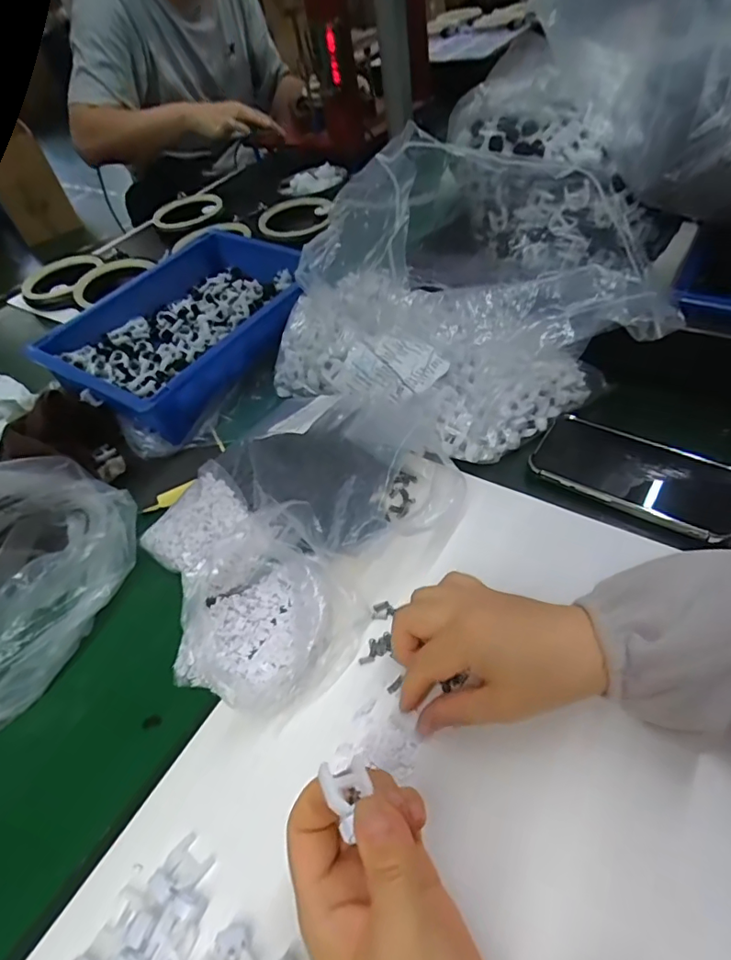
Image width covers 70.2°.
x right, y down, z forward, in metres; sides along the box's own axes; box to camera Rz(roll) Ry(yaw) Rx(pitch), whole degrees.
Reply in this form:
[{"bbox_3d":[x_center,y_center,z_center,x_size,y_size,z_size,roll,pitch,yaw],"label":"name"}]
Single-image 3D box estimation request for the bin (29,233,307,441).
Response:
[{"bbox_3d":[-0.214,-0.187,0.634,0.220,0.072,0.305,21,57,26],"label":"bin"}]

